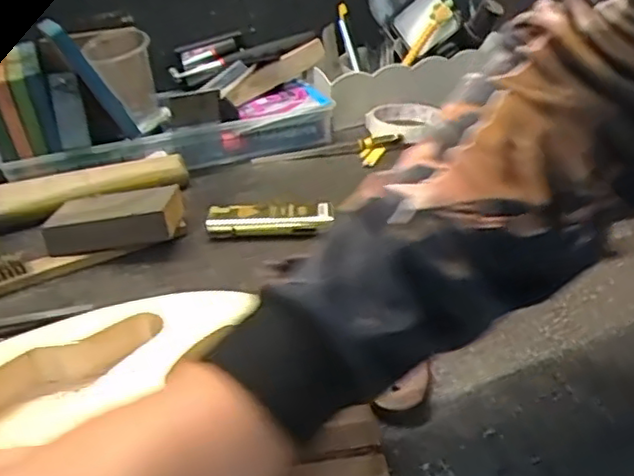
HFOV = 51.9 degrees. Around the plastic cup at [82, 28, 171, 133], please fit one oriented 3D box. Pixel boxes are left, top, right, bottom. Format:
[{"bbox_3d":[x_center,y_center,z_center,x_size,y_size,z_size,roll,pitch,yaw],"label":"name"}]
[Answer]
[{"bbox_3d":[-0.191,-0.161,0.684,0.063,0.118,0.072,4,59,11],"label":"plastic cup"}]

